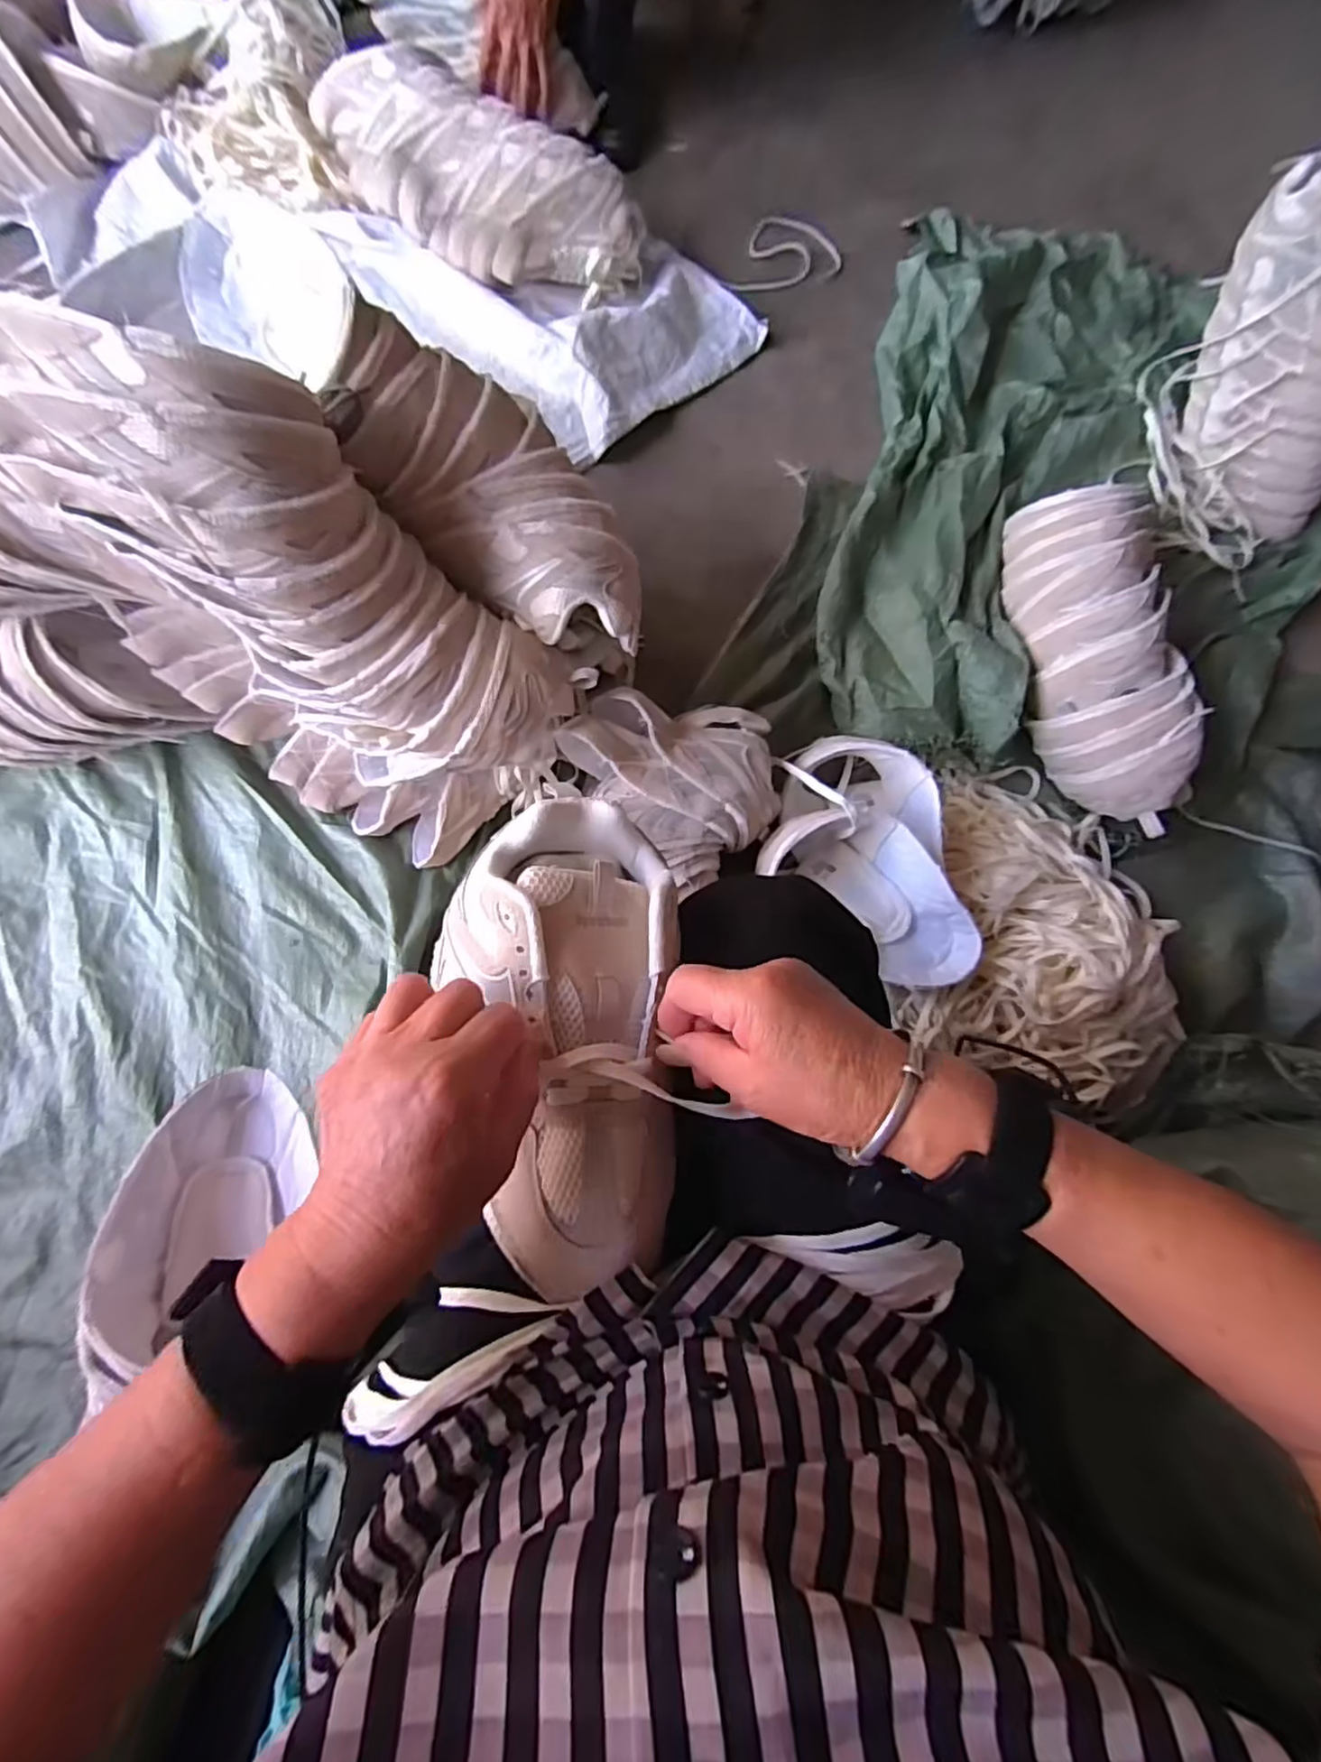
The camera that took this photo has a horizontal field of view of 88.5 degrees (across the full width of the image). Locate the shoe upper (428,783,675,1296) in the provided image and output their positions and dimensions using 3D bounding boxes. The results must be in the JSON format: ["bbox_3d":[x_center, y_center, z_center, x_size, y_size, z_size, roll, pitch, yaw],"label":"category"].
[{"bbox_3d":[-0.051,0.078,0.348,0.123,0.069,0.238,-5,82,-3],"label":"shoe upper"}]

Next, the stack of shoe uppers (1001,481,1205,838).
[{"bbox_3d":[0.513,-0.269,0.801,0.150,0.145,0.422,-7,75,-4],"label":"stack of shoe uppers"}]

